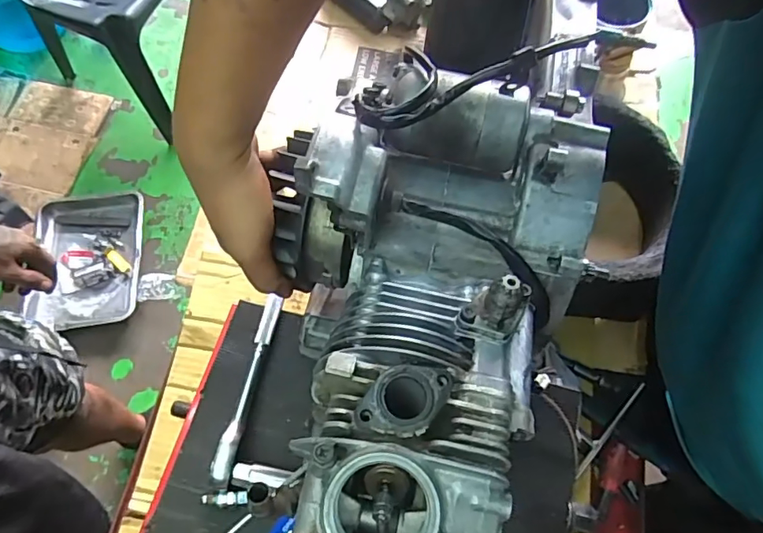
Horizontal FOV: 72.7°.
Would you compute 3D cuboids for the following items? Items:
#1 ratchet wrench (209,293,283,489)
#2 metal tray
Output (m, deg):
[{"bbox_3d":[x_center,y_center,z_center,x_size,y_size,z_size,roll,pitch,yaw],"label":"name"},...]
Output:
[{"bbox_3d":[-0.122,0.108,0.474,0.017,0.023,0.171,11,68,3],"label":"ratchet wrench"},{"bbox_3d":[-0.789,-0.018,1.388,0.271,0.056,0.376,-7,68,-4],"label":"metal tray"}]

